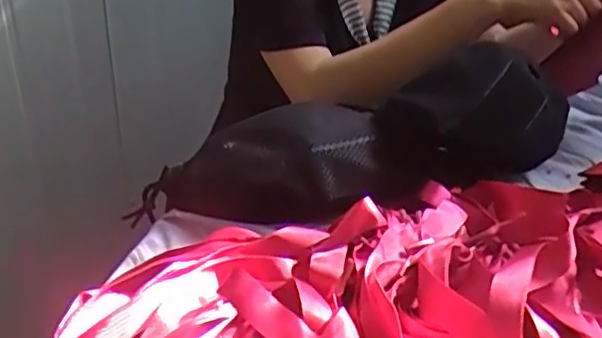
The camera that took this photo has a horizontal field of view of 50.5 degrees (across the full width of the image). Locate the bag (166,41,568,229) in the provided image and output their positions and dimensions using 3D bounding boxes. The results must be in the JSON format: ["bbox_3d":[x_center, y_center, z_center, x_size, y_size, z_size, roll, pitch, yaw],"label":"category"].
[{"bbox_3d":[0.058,-0.025,0.579,0.346,0.102,0.139,-11,28,6],"label":"bag"}]

